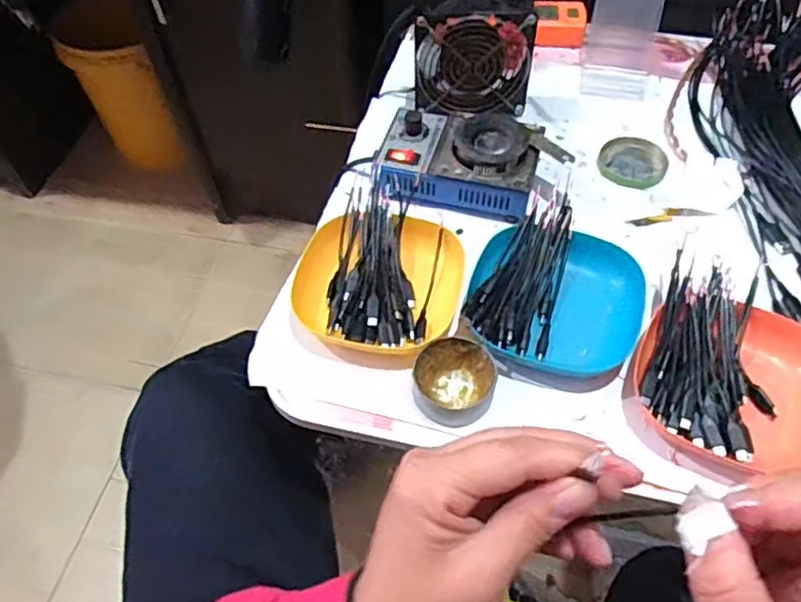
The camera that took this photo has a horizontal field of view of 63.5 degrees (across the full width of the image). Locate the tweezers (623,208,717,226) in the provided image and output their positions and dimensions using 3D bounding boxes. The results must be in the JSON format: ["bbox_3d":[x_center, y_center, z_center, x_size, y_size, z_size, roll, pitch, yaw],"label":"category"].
[{"bbox_3d":[0.255,-0.082,0.613,0.082,0.004,0.016,-8,55,-3],"label":"tweezers"}]

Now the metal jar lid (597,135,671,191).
[{"bbox_3d":[0.236,-0.142,0.657,0.065,0.009,0.060,-1,55,2],"label":"metal jar lid"}]

